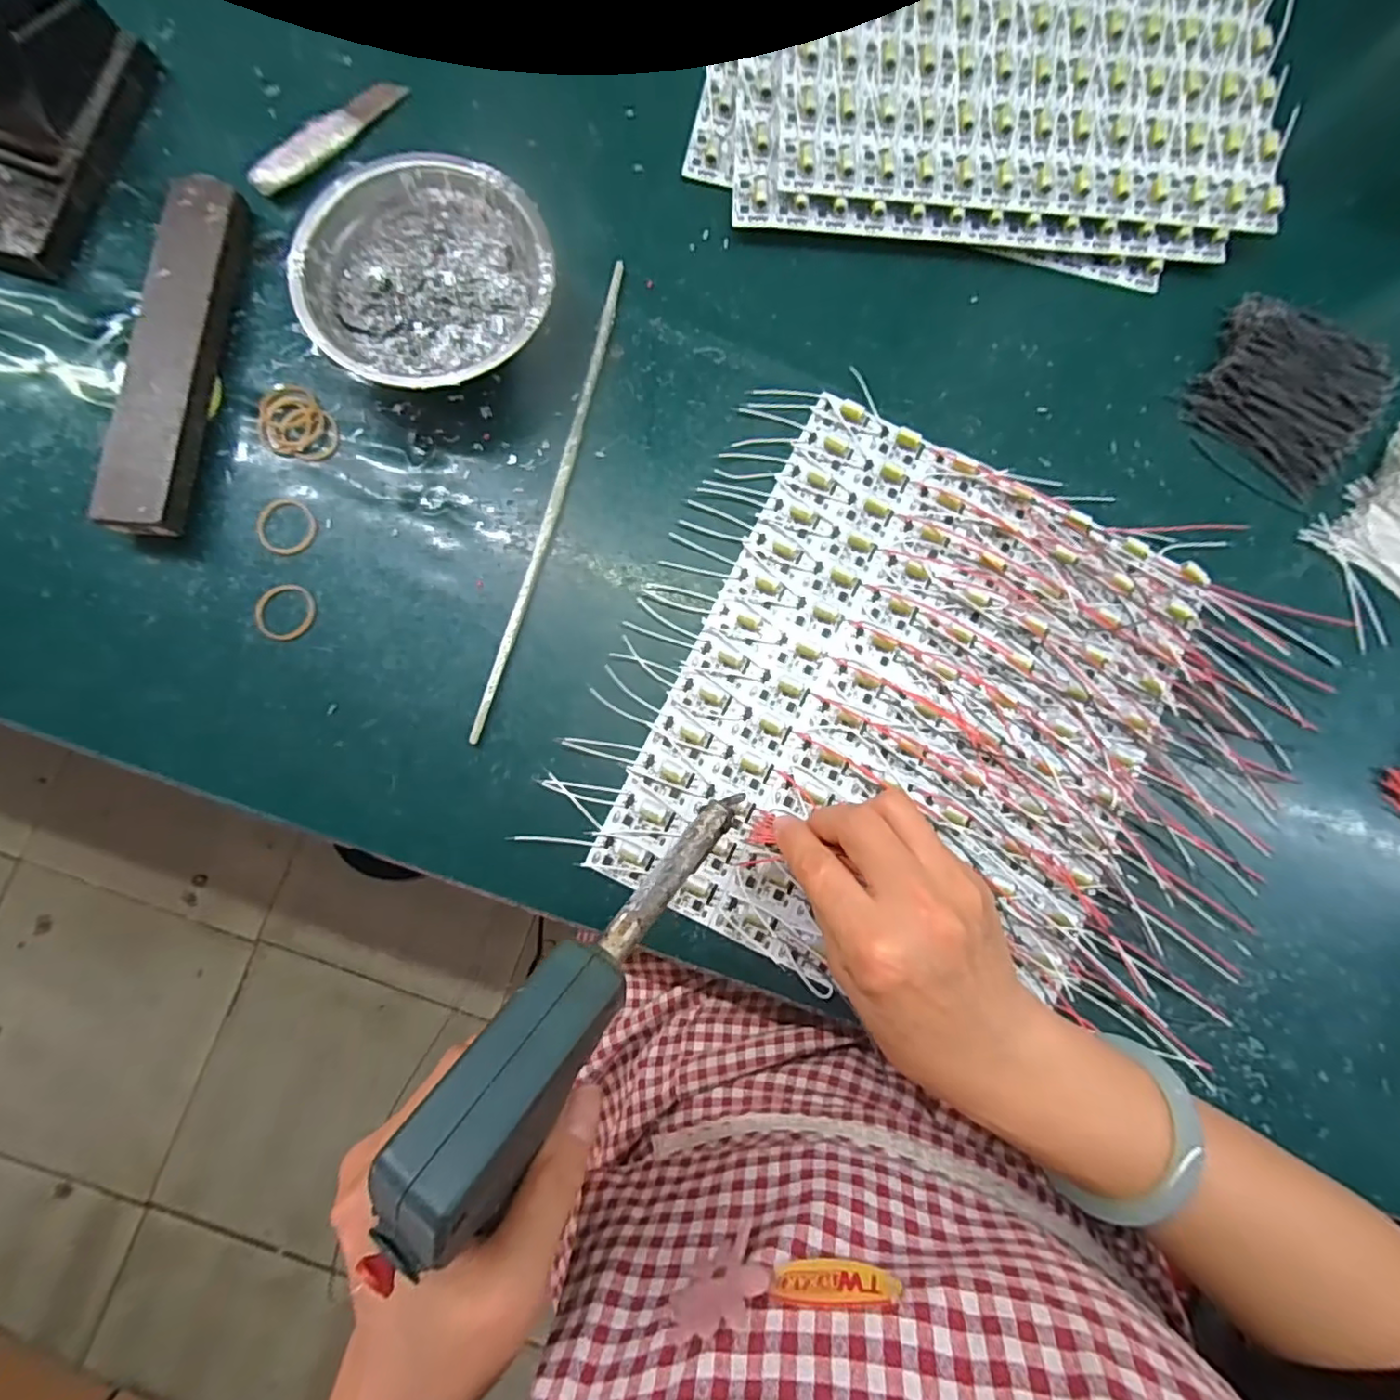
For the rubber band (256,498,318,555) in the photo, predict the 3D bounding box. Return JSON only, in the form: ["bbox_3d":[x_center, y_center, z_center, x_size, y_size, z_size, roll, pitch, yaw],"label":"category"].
[{"bbox_3d":[-0.219,-0.092,0.322,0.030,0.005,0.032,0,83,-2],"label":"rubber band"}]

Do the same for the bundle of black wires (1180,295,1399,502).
[{"bbox_3d":[0.336,-0.176,0.348,0.094,0.021,0.084,33,83,2],"label":"bundle of black wires"}]

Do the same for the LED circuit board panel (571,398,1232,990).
[{"bbox_3d":[0.115,0.008,0.321,0.241,0.010,0.287,27,83,1],"label":"LED circuit board panel"}]

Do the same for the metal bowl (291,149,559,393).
[{"bbox_3d":[-0.139,-0.216,0.323,0.123,0.039,0.125,0,83,-2],"label":"metal bowl"}]

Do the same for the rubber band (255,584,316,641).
[{"bbox_3d":[-0.216,-0.046,0.318,0.027,0.006,0.030,11,83,0],"label":"rubber band"}]

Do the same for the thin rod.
[{"bbox_3d":[-0.079,-0.112,0.328,0.010,0.010,0.273,14,83,0],"label":"thin rod"}]

